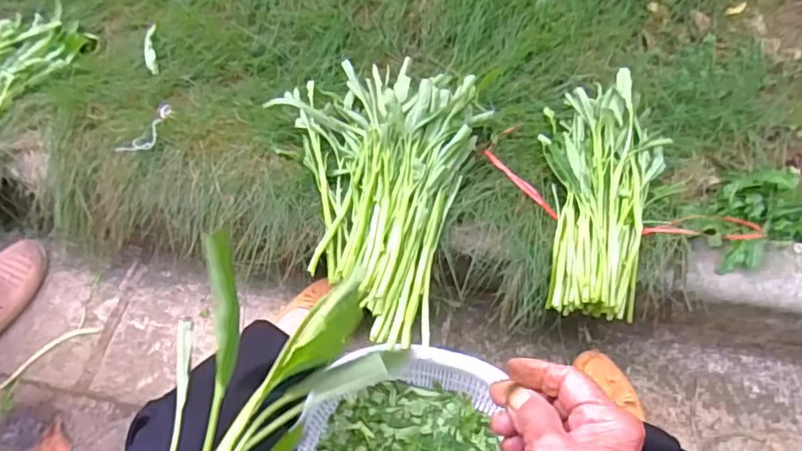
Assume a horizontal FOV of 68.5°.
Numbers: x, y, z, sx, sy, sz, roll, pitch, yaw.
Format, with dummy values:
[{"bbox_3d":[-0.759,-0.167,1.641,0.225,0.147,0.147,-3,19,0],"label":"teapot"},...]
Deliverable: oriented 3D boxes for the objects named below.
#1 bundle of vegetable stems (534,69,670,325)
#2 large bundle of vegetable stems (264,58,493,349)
[{"bbox_3d":[0.268,-0.051,0.784,0.149,0.090,0.338,6,61,4],"label":"bundle of vegetable stems"},{"bbox_3d":[-0.037,-0.052,0.802,0.278,0.129,0.409,1,61,1],"label":"large bundle of vegetable stems"}]

